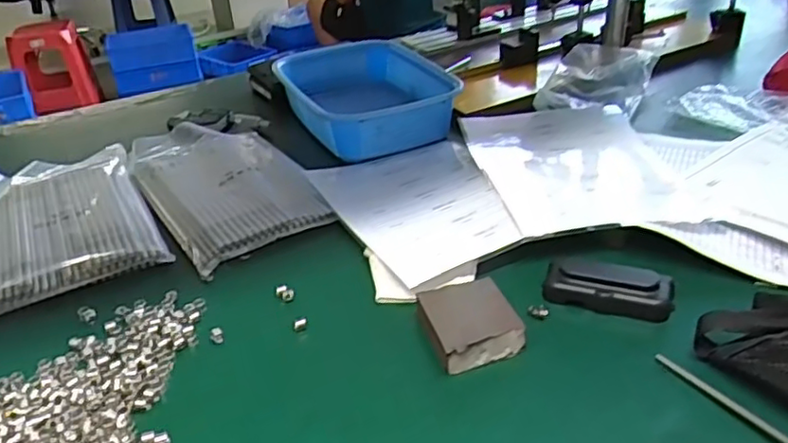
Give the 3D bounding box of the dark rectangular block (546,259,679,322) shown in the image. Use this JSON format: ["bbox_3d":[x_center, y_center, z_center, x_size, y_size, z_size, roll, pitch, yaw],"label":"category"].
[{"bbox_3d":[0.184,0.057,0.559,0.103,0.024,0.045,12,35,24],"label":"dark rectangular block"}]

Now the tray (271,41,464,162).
[{"bbox_3d":[-0.049,-0.179,0.949,0.200,0.080,0.301,-16,33,-19],"label":"tray"}]

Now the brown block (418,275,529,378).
[{"bbox_3d":[0.061,0.085,0.537,0.073,0.026,0.078,-12,32,-13],"label":"brown block"}]

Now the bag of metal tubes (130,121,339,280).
[{"bbox_3d":[-0.212,-0.053,0.801,0.176,0.021,0.334,-22,35,-27],"label":"bag of metal tubes"}]

